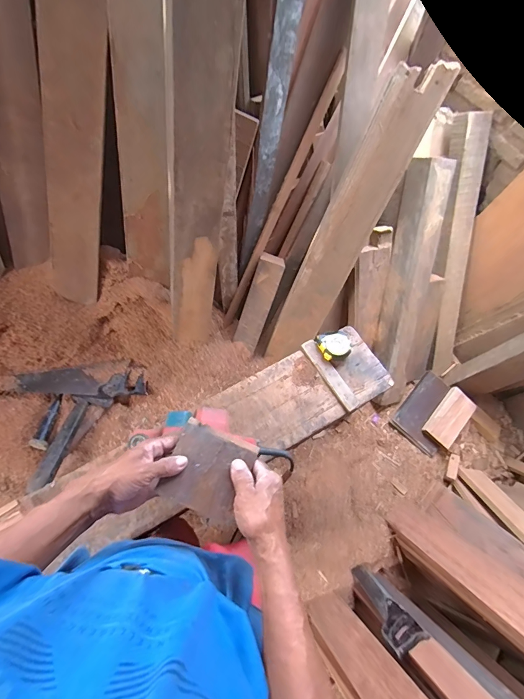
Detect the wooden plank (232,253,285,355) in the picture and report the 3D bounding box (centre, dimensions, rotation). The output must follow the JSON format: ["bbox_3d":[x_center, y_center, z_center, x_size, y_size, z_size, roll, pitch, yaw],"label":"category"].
[{"bbox_3d":[-0.010,-0.149,1.211,0.090,0.083,0.316,22,111,7],"label":"wooden plank"}]

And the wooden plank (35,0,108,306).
[{"bbox_3d":[-0.421,-0.374,0.815,0.104,0.696,0.024,5,48,-23],"label":"wooden plank"}]

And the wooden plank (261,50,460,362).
[{"bbox_3d":[0.227,-0.301,1.066,0.164,0.885,0.026,17,38,-11],"label":"wooden plank"}]

